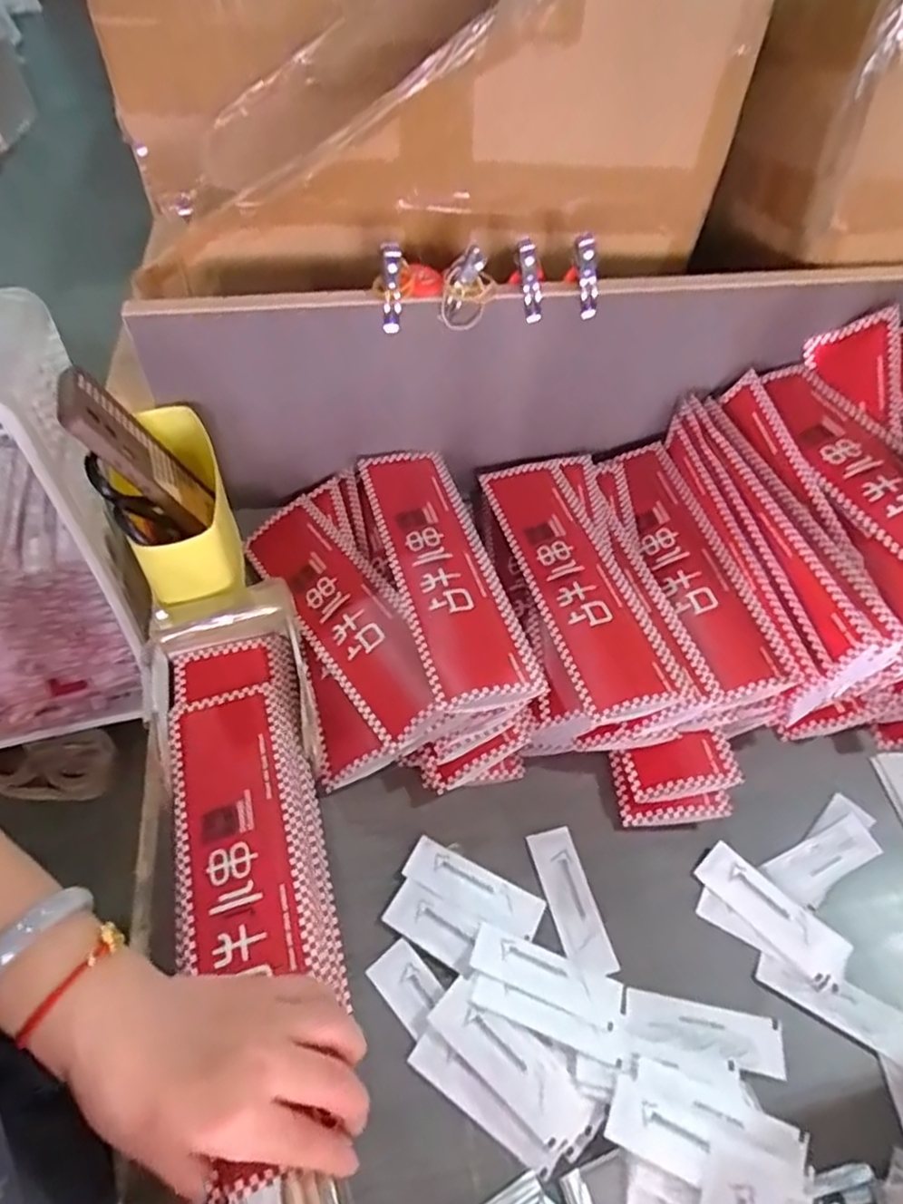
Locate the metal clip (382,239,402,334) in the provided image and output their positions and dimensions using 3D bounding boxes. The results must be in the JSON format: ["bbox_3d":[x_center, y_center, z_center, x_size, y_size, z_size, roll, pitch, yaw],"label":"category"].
[{"bbox_3d":[-0.045,-0.232,0.501,0.014,0.059,0.015,-3,53,-5],"label":"metal clip"}]

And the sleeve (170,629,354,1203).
[{"bbox_3d":[-0.126,0.164,0.433,0.090,0.034,0.313,-12,56,-12],"label":"sleeve"}]

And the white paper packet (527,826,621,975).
[{"bbox_3d":[0.078,0.194,0.444,0.030,0.005,0.091,-11,55,-11],"label":"white paper packet"}]

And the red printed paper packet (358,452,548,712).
[{"bbox_3d":[-0.009,-0.032,0.523,0.073,0.016,0.275,-14,47,-6],"label":"red printed paper packet"}]

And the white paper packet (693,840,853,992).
[{"bbox_3d":[0.208,0.201,0.441,0.034,0.006,0.097,-42,65,-16],"label":"white paper packet"}]

